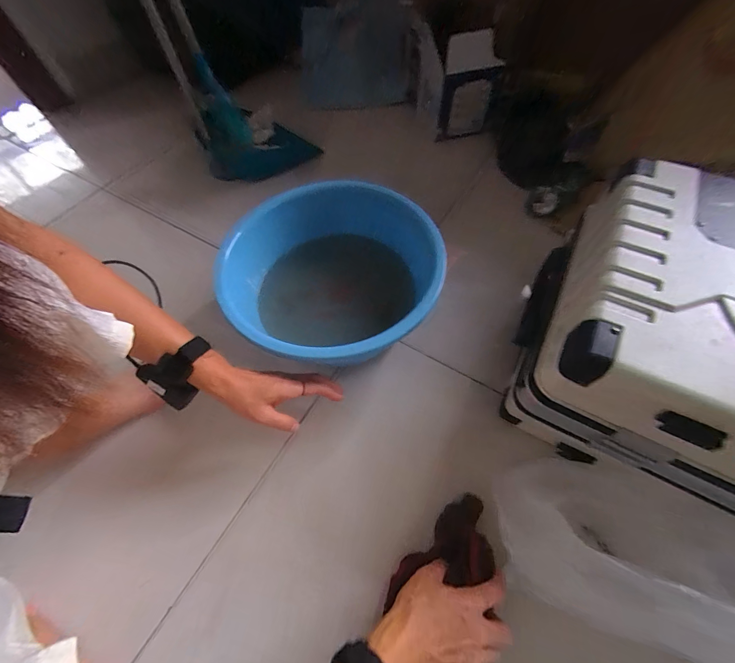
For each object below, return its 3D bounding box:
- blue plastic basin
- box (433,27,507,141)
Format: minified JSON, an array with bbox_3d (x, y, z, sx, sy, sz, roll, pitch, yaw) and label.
[{"bbox_3d":[-0.067,-0.083,0.563,0.315,0.159,0.335,-1,60,3],"label":"blue plastic basin"},{"bbox_3d":[0.245,-0.583,0.774,0.128,0.242,0.056,5,82,6],"label":"box"}]

